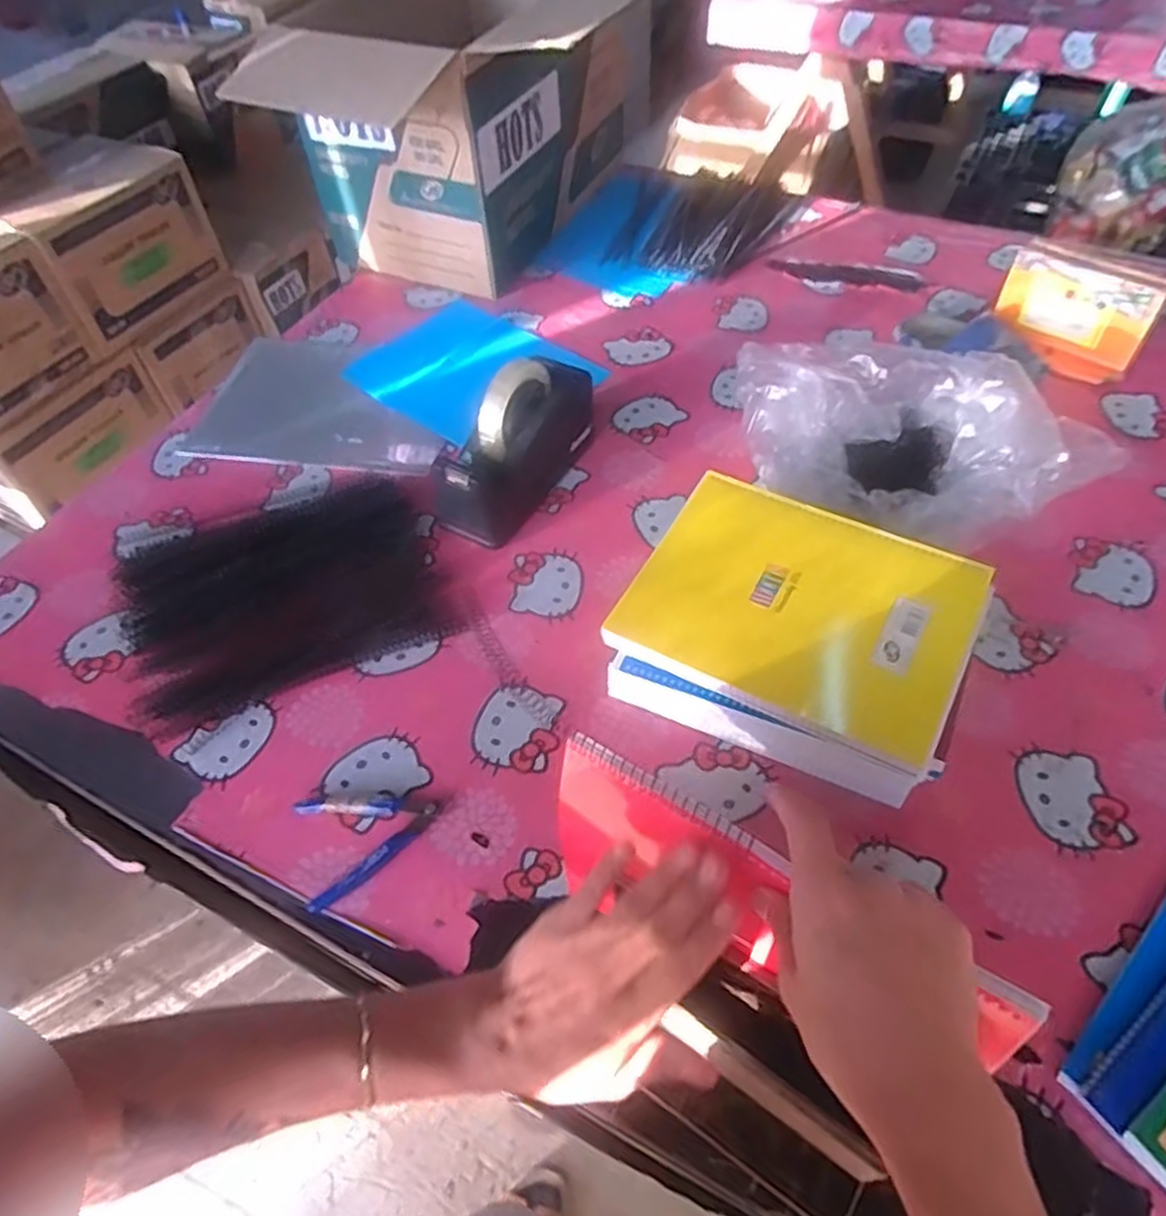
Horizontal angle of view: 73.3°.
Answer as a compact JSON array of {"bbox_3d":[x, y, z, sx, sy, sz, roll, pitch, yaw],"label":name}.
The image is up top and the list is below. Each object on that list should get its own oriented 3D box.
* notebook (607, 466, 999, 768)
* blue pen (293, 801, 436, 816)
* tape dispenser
[{"bbox_3d":[0.172,-0.004,0.622,0.251,0.013,0.200,23,61,18],"label":"notebook"},{"bbox_3d":[-0.174,0.160,0.625,0.111,0.011,0.011,0,52,3],"label":"blue pen"},{"bbox_3d":[-0.070,-0.170,0.804,0.071,0.125,0.209,25,57,21],"label":"tape dispenser"}]

